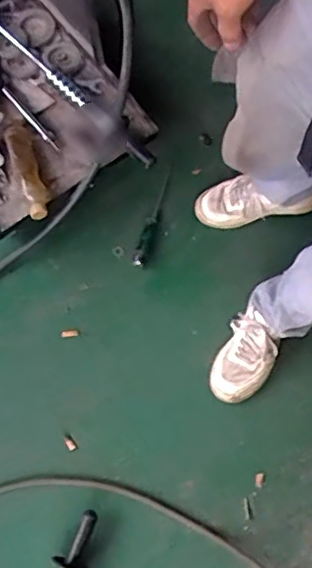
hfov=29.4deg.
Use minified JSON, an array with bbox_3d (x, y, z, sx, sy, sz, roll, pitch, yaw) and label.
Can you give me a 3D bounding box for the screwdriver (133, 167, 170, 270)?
[{"bbox_3d":[-0.006,-0.143,1.261,0.031,0.029,0.221,14,72,3],"label":"screwdriver"}]

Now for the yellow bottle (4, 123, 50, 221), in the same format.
[{"bbox_3d":[-0.254,-0.227,1.178,0.059,0.052,0.210,-17,73,-7],"label":"yellow bottle"}]

